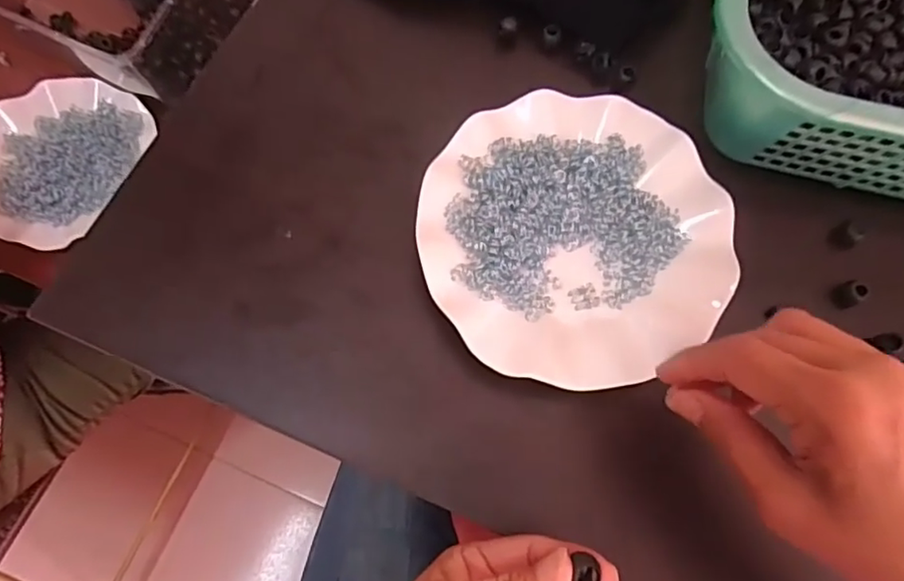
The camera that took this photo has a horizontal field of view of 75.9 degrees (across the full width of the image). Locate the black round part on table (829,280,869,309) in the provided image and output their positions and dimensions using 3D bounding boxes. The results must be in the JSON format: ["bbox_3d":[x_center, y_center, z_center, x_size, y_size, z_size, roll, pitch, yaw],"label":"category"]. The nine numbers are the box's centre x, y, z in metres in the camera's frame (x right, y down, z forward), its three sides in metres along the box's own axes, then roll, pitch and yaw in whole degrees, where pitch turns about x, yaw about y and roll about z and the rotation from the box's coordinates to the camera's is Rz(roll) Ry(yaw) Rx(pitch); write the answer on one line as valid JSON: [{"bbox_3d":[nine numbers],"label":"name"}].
[{"bbox_3d":[0.247,0.003,0.363,0.014,0.021,0.015,1,72,-2],"label":"black round part on table"}]

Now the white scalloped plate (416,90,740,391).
[{"bbox_3d":[0.073,-0.035,0.351,0.178,0.023,0.182,5,71,-1],"label":"white scalloped plate"}]

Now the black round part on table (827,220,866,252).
[{"bbox_3d":[0.254,-0.035,0.373,0.015,0.012,0.016,1,72,-2],"label":"black round part on table"}]

